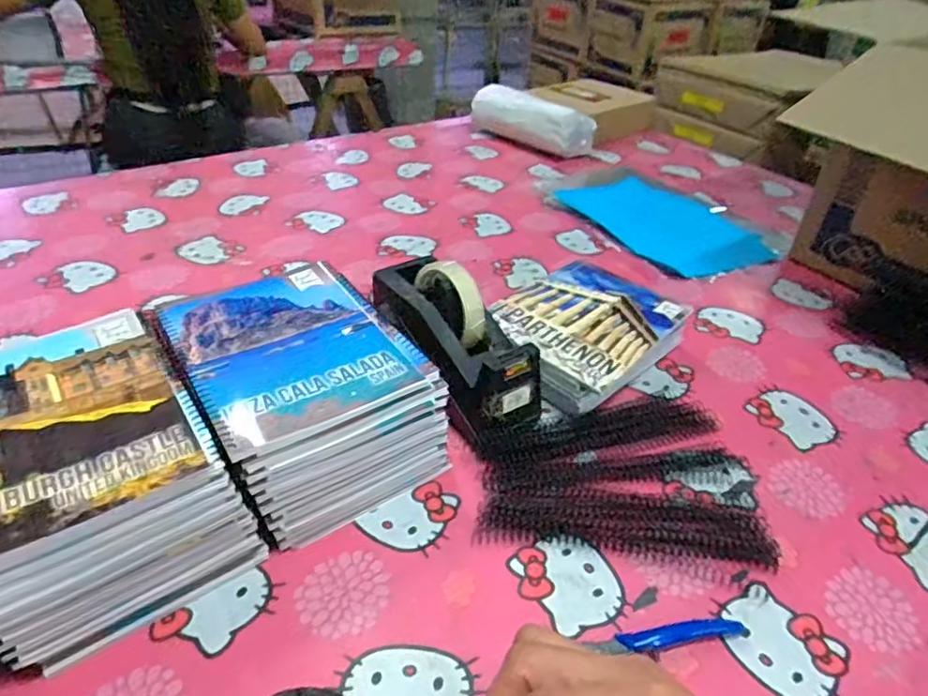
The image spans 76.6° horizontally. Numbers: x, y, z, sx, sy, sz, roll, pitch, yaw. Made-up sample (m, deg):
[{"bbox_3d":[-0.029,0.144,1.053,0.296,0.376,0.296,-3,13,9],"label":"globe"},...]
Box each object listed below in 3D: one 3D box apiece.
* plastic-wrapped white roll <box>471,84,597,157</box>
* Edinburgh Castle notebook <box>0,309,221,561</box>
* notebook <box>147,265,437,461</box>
[{"bbox_3d":[0.138,-0.472,1.218,0.092,0.101,0.273,-24,46,-33],"label":"plastic-wrapped white roll"},{"bbox_3d":[-0.273,0.045,0.391,0.148,0.008,0.199,-22,45,-31],"label":"Edinburgh Castle notebook"},{"bbox_3d":[-0.142,-0.005,0.471,0.153,0.012,0.190,-20,44,-29],"label":"notebook"}]

